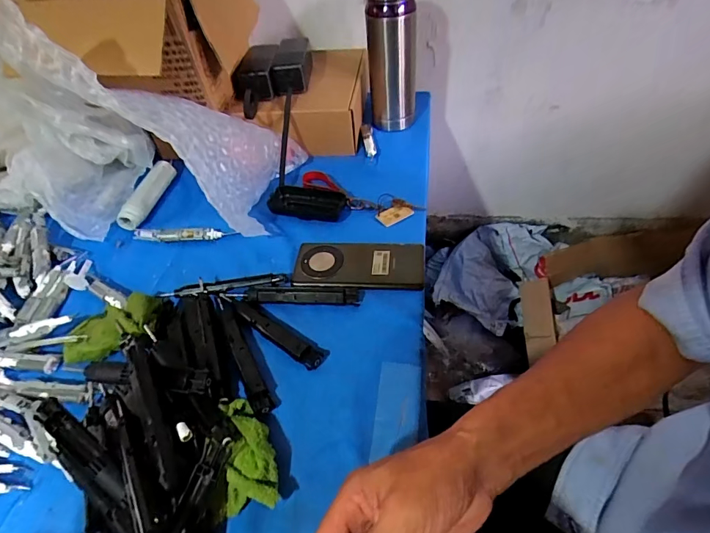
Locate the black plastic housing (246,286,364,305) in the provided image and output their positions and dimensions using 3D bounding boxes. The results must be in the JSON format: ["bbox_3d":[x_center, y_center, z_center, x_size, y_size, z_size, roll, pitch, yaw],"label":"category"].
[{"bbox_3d":[-0.061,0.033,0.488,0.138,0.012,0.022,-1,47,7],"label":"black plastic housing"}]

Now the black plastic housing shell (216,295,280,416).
[{"bbox_3d":[-0.124,0.087,0.442,0.024,0.010,0.160,-26,49,-17],"label":"black plastic housing shell"}]

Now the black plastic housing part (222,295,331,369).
[{"bbox_3d":[-0.098,0.068,0.461,0.154,0.011,0.028,24,54,27],"label":"black plastic housing part"}]

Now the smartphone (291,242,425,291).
[{"bbox_3d":[0.005,-0.004,0.518,0.163,0.010,0.078,0,47,7],"label":"smartphone"}]

